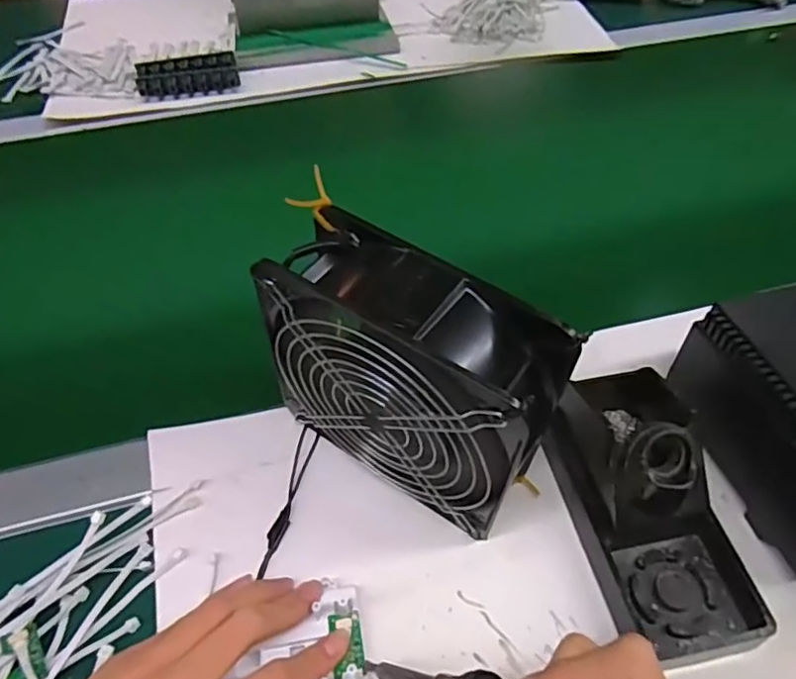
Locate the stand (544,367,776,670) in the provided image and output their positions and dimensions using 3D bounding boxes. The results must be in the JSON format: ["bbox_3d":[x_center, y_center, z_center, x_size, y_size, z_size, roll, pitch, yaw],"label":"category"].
[{"bbox_3d":[0.140,0.083,0.328,0.075,0.083,0.150,-12,52,-9],"label":"stand"}]

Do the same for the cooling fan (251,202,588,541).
[{"bbox_3d":[0.005,0.025,0.329,0.150,0.149,0.066,26,56,21],"label":"cooling fan"}]

